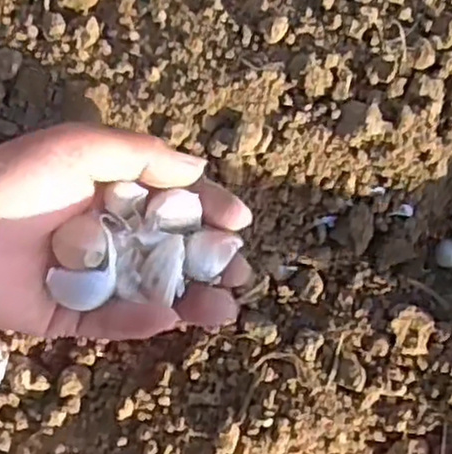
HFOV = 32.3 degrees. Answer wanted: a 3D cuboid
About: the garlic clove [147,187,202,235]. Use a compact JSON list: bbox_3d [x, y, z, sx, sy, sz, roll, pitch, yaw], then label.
[{"bbox_3d":[-0.021,-0.006,0.327,0.023,0.013,0.018,12,96,-5],"label":"garlic clove"}]

